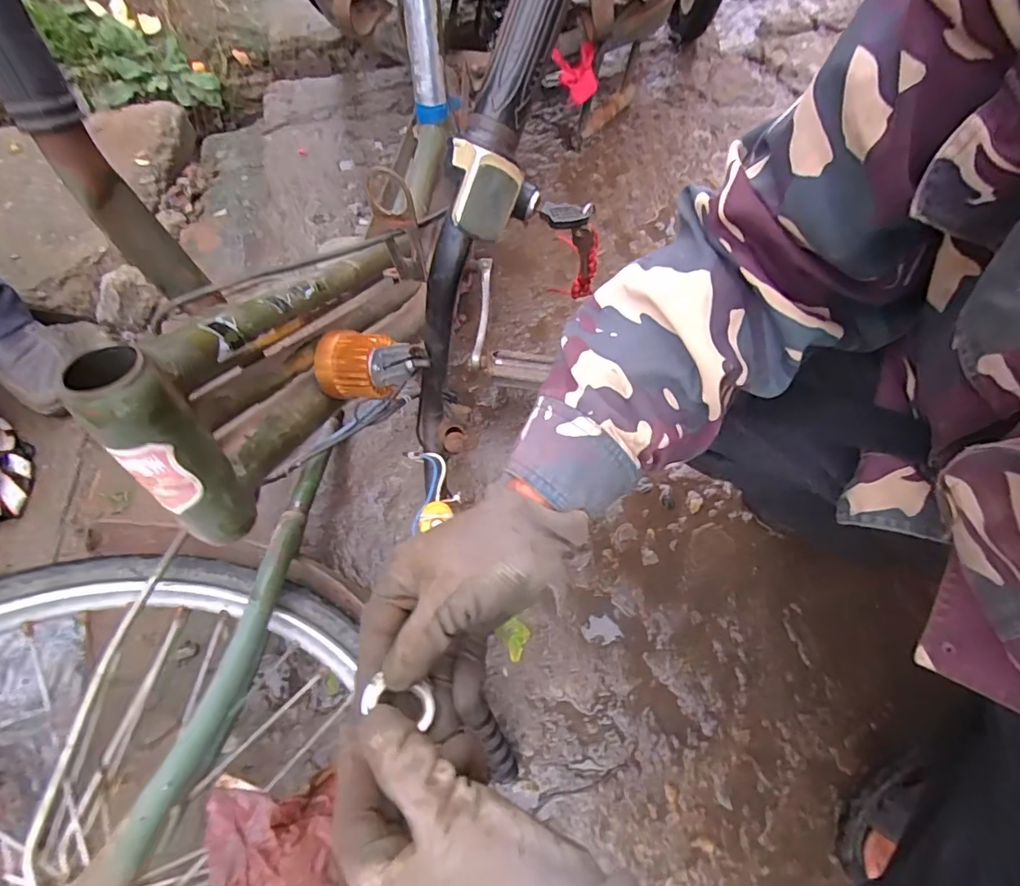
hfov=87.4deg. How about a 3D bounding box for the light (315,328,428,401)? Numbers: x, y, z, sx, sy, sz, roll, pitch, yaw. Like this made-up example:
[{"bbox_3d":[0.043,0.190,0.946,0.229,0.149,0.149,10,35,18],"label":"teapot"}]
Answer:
[{"bbox_3d":[-0.107,-0.061,0.412,0.082,0.041,0.049,-11,62,-2],"label":"light"}]

